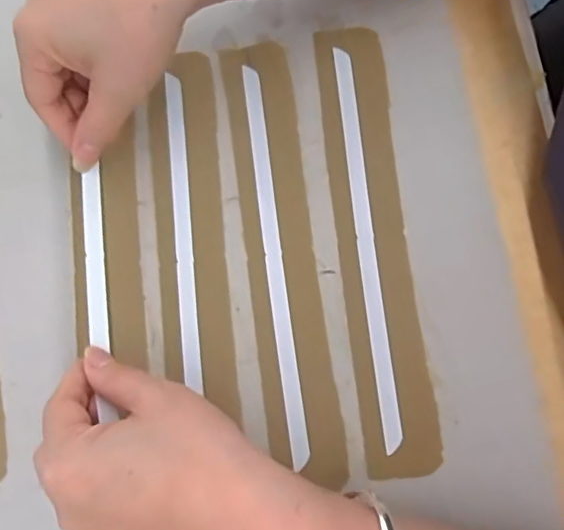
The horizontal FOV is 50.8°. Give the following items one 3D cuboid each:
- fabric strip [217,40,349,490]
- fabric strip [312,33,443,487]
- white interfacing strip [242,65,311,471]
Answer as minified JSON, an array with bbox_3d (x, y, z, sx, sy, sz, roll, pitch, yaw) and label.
[{"bbox_3d":[-0.002,-0.011,0.342,0.040,0.007,0.252,-8,77,1],"label":"fabric strip"},{"bbox_3d":[0.052,-0.017,0.341,0.039,0.006,0.259,-6,78,-1],"label":"fabric strip"},{"bbox_3d":[-0.004,-0.007,0.340,0.010,0.005,0.230,-7,78,-1],"label":"white interfacing strip"}]

